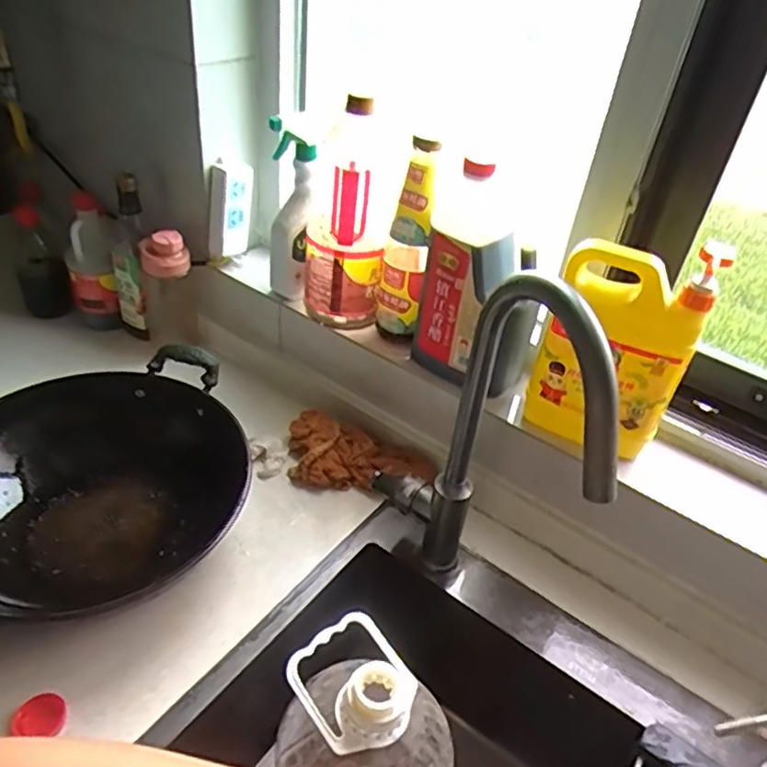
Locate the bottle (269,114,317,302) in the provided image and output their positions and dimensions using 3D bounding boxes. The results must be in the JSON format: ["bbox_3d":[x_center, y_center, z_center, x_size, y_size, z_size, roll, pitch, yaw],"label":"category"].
[{"bbox_3d":[-0.127,-0.230,0.873,0.079,0.224,0.056,23,42,19],"label":"bottle"}]

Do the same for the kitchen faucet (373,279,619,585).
[{"bbox_3d":[0.099,0.089,0.603,0.051,0.423,0.240,-19,46,-28],"label":"kitchen faucet"}]

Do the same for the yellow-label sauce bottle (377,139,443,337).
[{"bbox_3d":[0.028,-0.171,0.801,0.057,0.251,0.074,4,40,-3],"label":"yellow-label sauce bottle"}]

